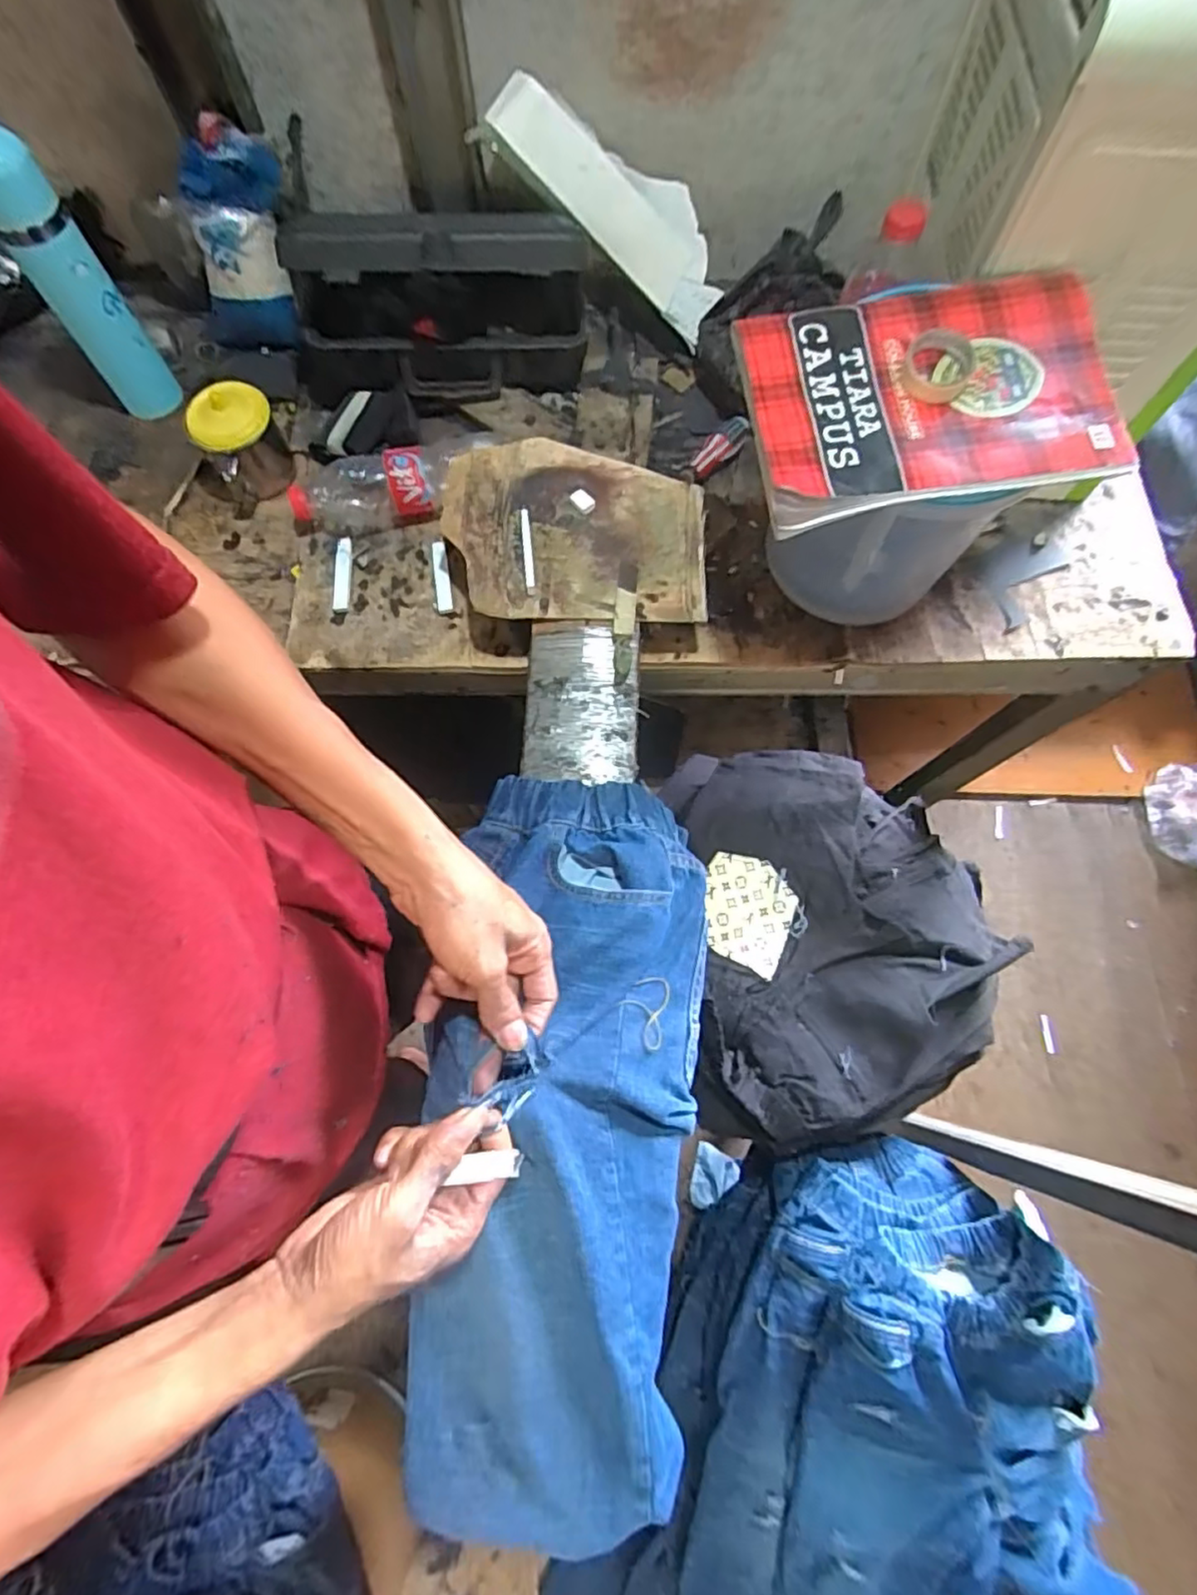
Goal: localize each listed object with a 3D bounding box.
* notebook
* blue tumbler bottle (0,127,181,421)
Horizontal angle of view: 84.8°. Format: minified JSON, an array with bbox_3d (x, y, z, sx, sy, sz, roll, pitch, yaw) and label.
[{"bbox_3d":[0.233,-0.288,0.462,0.251,0.023,0.170,-7,76,-1],"label":"notebook"},{"bbox_3d":[-0.495,-0.482,0.621,0.064,0.234,0.055,-39,75,-12],"label":"blue tumbler bottle"}]

